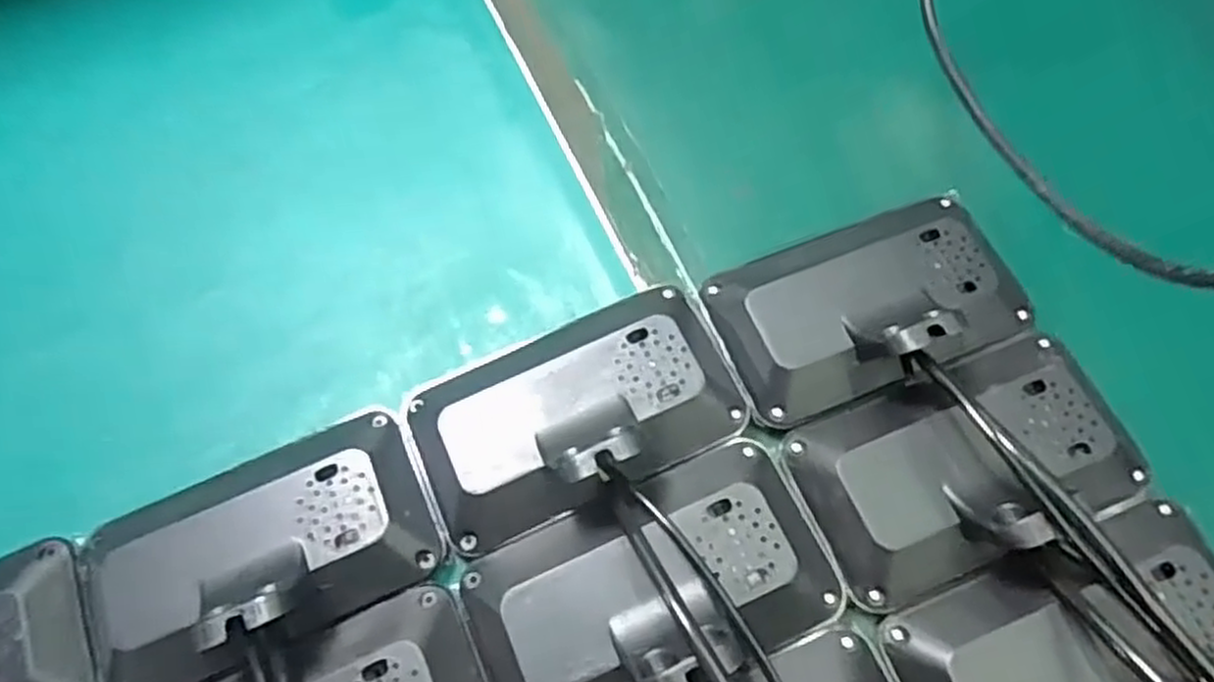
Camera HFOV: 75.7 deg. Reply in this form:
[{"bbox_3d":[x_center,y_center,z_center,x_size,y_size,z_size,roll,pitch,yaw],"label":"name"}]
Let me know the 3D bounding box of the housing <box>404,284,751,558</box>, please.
[{"bbox_3d":[-0.016,0.030,0.377,0.159,0.041,0.099,-22,66,-7],"label":"housing"}]

